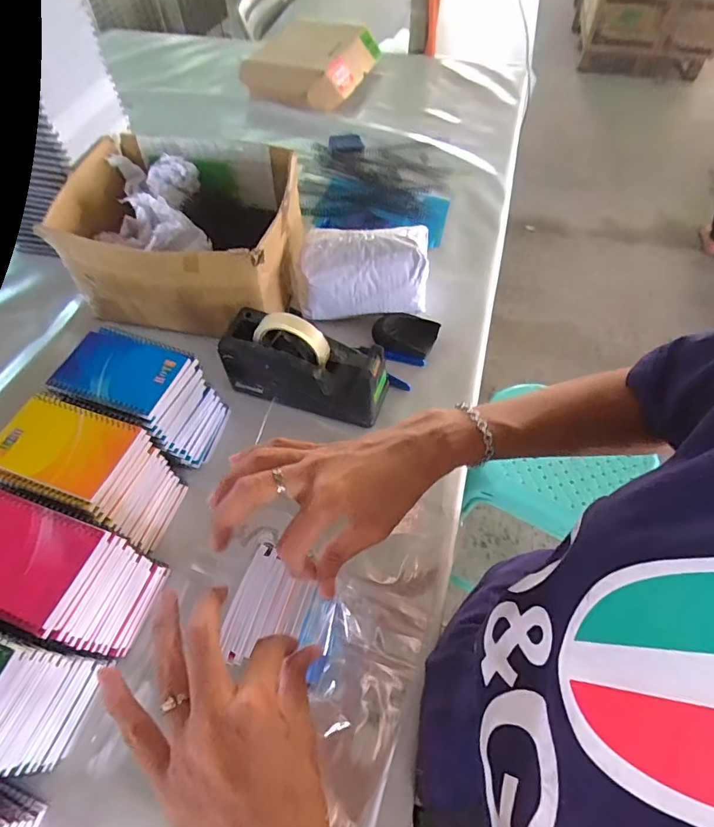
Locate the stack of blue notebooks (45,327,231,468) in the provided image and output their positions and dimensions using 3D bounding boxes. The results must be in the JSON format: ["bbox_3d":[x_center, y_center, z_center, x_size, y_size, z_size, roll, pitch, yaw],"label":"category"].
[{"bbox_3d":[-0.248,-0.014,0.552,0.137,0.128,0.097,19,59,13],"label":"stack of blue notebooks"}]

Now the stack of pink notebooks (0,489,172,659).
[{"bbox_3d":[-0.282,0.153,0.441,0.137,0.126,0.089,15,59,11],"label":"stack of pink notebooks"}]

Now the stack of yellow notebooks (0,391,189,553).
[{"bbox_3d":[-0.281,0.067,0.499,0.139,0.131,0.100,13,58,10],"label":"stack of yellow notebooks"}]

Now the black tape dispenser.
[{"bbox_3d":[-0.065,-0.064,0.591,0.201,0.122,0.076,15,59,11],"label":"black tape dispenser"}]

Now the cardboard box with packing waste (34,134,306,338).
[{"bbox_3d":[-0.233,-0.254,0.687,0.304,0.167,0.255,6,57,5],"label":"cardboard box with packing waste"}]

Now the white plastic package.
[{"bbox_3d":[0.006,-0.206,0.684,0.185,0.099,0.106,-1,57,0],"label":"white plastic package"}]

